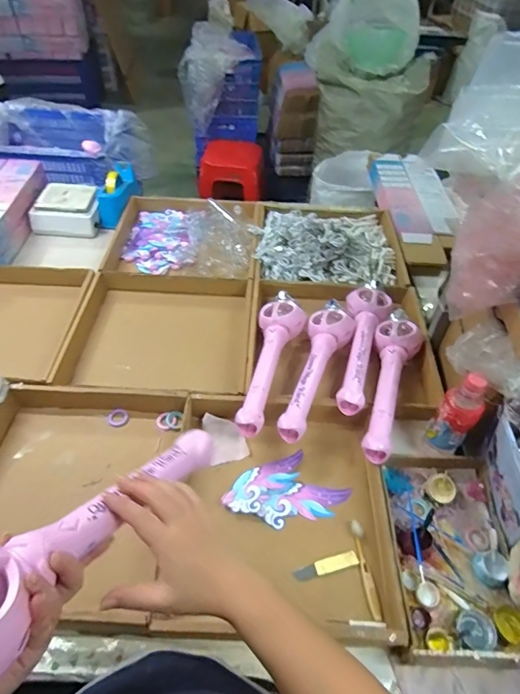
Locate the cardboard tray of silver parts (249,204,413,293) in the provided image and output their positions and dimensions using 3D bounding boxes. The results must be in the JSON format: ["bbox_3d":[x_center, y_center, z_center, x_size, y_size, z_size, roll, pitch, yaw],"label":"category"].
[{"bbox_3d":[0.182,-0.308,1.148,0.375,0.104,0.404,2,49,-1],"label":"cardboard tray of silver parts"}]

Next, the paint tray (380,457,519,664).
[{"bbox_3d":[0.300,0.312,0.672,0.187,0.050,0.294,3,49,1],"label":"paint tray"}]

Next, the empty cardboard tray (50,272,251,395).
[{"bbox_3d":[-0.214,-0.020,0.976,0.384,0.083,0.338,2,49,0],"label":"empty cardboard tray"}]

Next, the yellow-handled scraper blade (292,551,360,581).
[{"bbox_3d":[0.101,0.339,0.663,0.102,0.007,0.022,-10,50,-11],"label":"yellow-handled scraper blade"}]

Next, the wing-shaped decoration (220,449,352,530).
[{"bbox_3d":[0.042,0.249,0.736,0.199,0.012,0.123,-17,52,-16],"label":"wing-shaped decoration"}]

